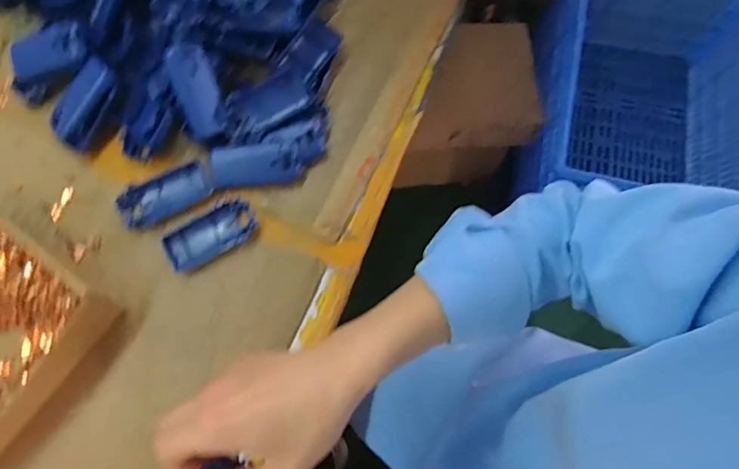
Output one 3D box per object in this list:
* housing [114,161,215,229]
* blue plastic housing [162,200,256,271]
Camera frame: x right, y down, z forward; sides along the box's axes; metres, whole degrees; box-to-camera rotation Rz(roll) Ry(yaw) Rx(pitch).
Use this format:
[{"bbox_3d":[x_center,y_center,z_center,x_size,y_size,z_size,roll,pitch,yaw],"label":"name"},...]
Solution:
[{"bbox_3d":[-0.215,-0.040,0.523,0.093,0.015,0.047,-29,75,-8],"label":"housing"},{"bbox_3d":[-0.166,0.000,0.515,0.093,0.013,0.045,-28,75,-8],"label":"blue plastic housing"}]

